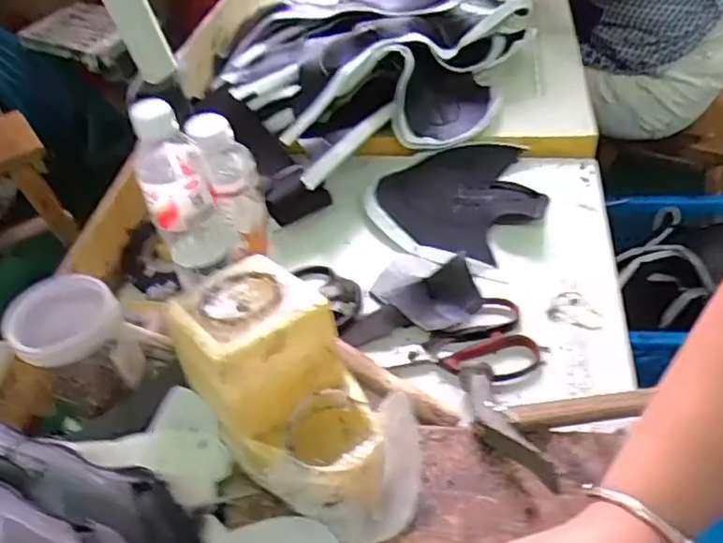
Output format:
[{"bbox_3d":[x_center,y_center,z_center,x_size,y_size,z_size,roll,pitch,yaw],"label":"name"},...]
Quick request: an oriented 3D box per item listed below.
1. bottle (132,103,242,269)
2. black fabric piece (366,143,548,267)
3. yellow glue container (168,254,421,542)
[{"bbox_3d":[-0.165,-0.073,0.596,0.064,0.184,0.057,-17,46,-11],"label":"bottle"},{"bbox_3d":[0.123,-0.086,0.775,0.216,0.020,0.196,-21,47,-14],"label":"black fabric piece"},{"bbox_3d":[-0.051,0.093,0.510,0.121,0.120,0.224,-37,52,-27],"label":"yellow glue container"}]

